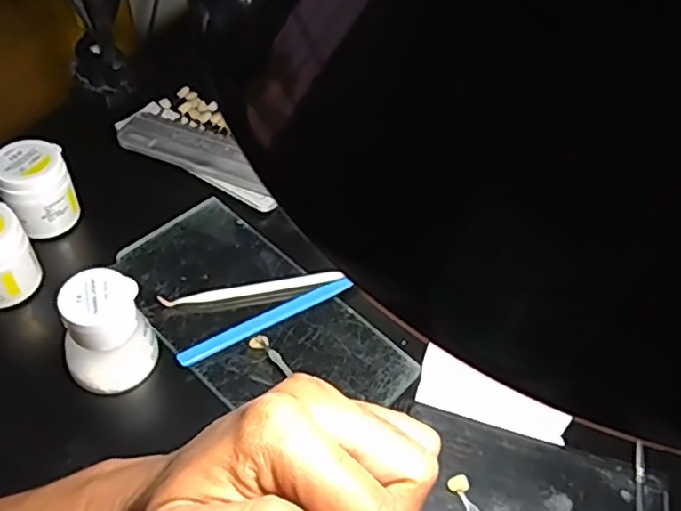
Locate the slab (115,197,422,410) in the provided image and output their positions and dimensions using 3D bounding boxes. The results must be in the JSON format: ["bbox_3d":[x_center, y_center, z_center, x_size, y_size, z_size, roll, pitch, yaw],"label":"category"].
[{"bbox_3d":[-0.056,0.039,0.402,0.198,0.012,0.101,38,57,22],"label":"slab"}]

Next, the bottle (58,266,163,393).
[{"bbox_3d":[-0.132,0.044,0.351,0.048,0.064,0.042,-28,59,-25],"label":"bottle"}]

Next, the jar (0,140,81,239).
[{"bbox_3d":[-0.202,-0.043,0.424,0.042,0.056,0.041,3,51,-4],"label":"jar"}]

